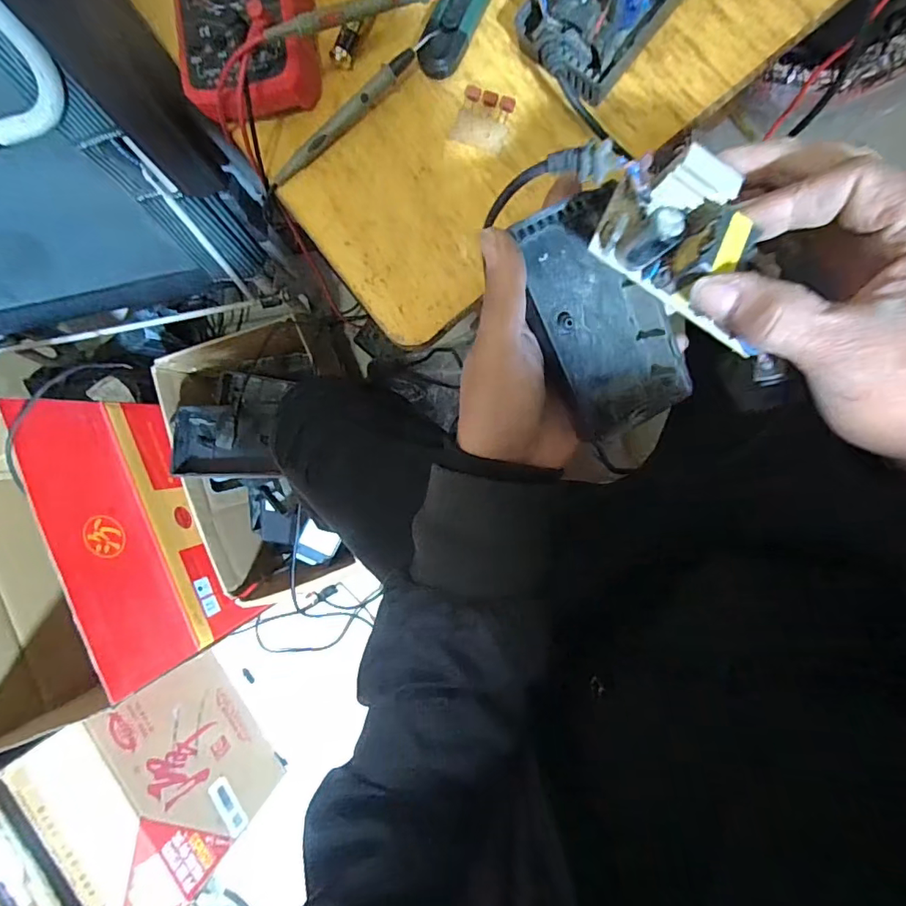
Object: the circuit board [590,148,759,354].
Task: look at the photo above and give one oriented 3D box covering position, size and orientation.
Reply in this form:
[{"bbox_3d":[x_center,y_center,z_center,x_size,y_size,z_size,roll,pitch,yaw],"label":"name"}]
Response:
[{"bbox_3d":[0.107,-0.092,0.219,0.084,0.029,0.055,39,98,5],"label":"circuit board"}]

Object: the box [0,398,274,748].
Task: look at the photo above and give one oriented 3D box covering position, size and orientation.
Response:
[{"bbox_3d":[-0.551,0.160,0.709,0.299,0.216,0.416,-19,90,9],"label":"box"}]

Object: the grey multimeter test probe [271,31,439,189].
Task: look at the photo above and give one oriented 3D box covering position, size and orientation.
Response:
[{"bbox_3d":[-0.073,-0.238,0.354,0.144,0.017,0.013,-32,88,9],"label":"grey multimeter test probe"}]

